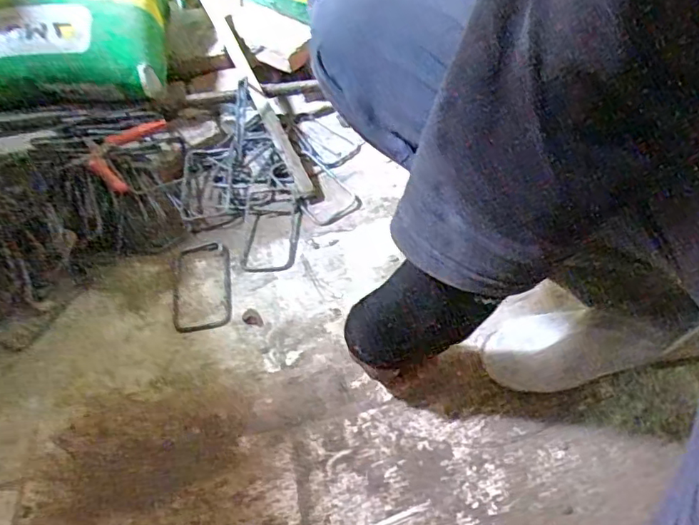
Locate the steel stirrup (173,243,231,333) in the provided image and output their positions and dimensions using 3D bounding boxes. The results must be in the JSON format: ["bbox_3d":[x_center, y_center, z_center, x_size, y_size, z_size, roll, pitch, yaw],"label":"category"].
[{"bbox_3d":[-0.205,0.032,0.777,0.078,0.007,0.152,-10,49,-4],"label":"steel stirrup"}]

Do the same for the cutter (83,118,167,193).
[{"bbox_3d":[-0.347,-0.165,0.841,0.088,0.044,0.162,4,49,7],"label":"cutter"}]

